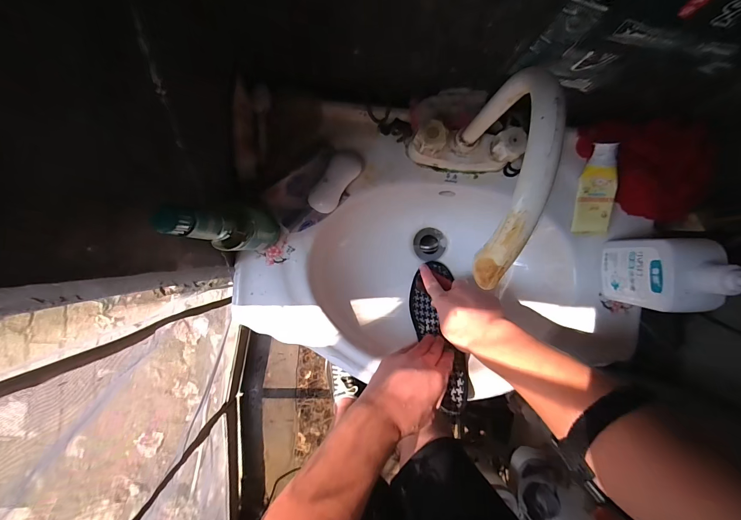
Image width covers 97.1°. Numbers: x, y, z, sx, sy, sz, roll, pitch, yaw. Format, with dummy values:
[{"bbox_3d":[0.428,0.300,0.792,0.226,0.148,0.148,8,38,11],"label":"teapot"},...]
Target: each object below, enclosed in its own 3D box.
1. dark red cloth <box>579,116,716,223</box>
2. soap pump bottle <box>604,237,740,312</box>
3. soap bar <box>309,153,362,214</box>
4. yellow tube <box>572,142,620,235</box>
[{"bbox_3d":[0.355,-0.120,0.417,0.167,0.058,0.094,26,90,-3],"label":"dark red cloth"},{"bbox_3d":[0.339,0.016,0.365,0.046,0.188,0.079,5,91,-3],"label":"soap pump bottle"},{"bbox_3d":[-0.048,-0.105,0.441,0.038,0.013,0.086,33,90,-3],"label":"soap bar"},{"bbox_3d":[0.304,-0.093,0.439,0.046,0.021,0.119,-6,113,-2],"label":"yellow tube"}]

